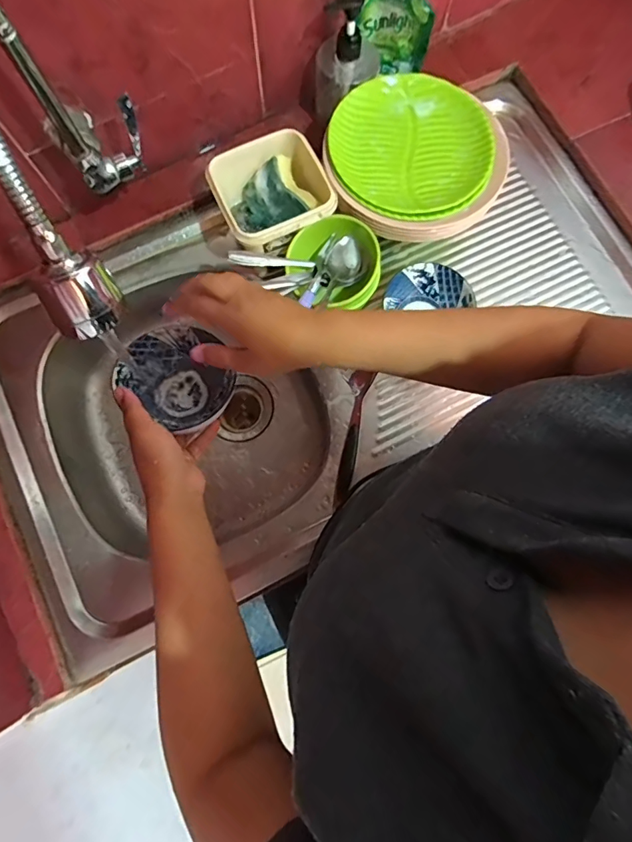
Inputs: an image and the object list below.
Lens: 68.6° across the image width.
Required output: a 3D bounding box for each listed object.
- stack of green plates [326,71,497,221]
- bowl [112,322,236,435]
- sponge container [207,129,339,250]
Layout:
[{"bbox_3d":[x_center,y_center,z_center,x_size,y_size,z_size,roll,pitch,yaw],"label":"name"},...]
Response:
[{"bbox_3d":[0.114,-0.328,0.559,0.190,0.023,0.184,22,79,3],"label":"stack of green plates"},{"bbox_3d":[-0.134,-0.045,0.462,0.105,0.049,0.093,35,80,5],"label":"bowl"},{"bbox_3d":[-0.052,-0.274,0.580,0.129,0.078,0.126,-22,80,-5],"label":"sponge container"}]

